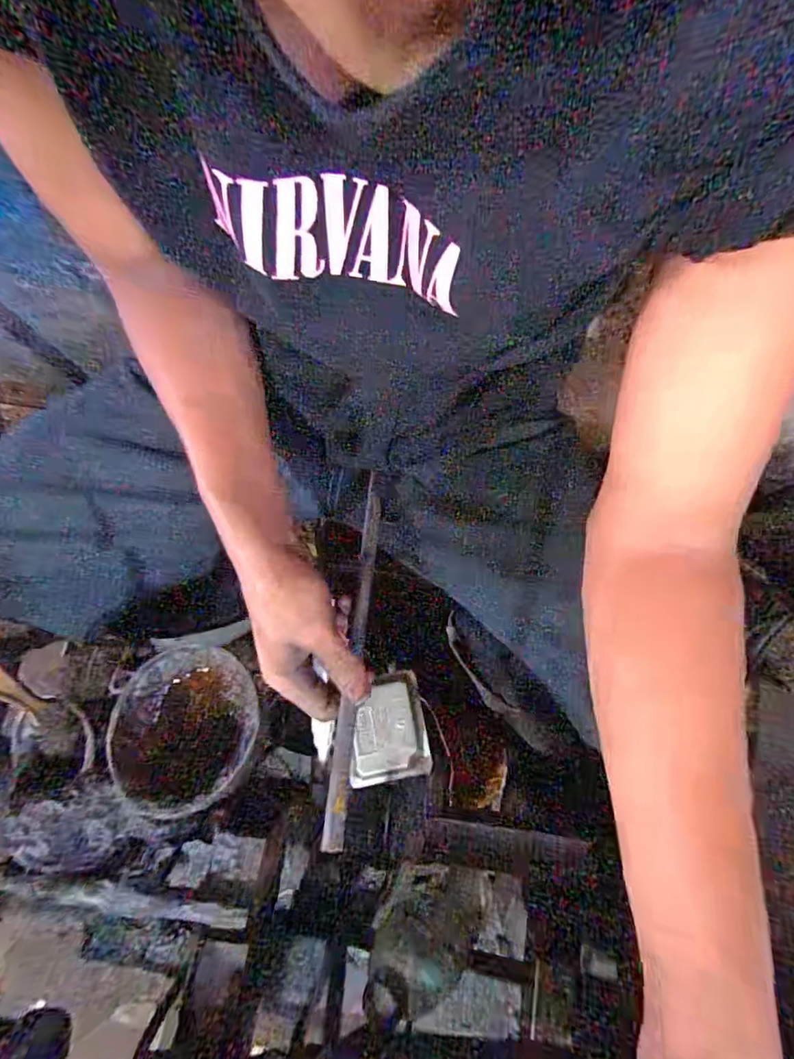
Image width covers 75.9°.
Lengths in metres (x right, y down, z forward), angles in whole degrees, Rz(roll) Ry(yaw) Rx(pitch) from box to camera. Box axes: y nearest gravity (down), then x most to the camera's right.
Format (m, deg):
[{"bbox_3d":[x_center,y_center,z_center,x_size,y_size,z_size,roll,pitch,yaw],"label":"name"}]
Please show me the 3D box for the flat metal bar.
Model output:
[{"bbox_3d":[-0.028,0.068,0.372,0.013,0.008,0.281,13,53,-11],"label":"flat metal bar"}]

